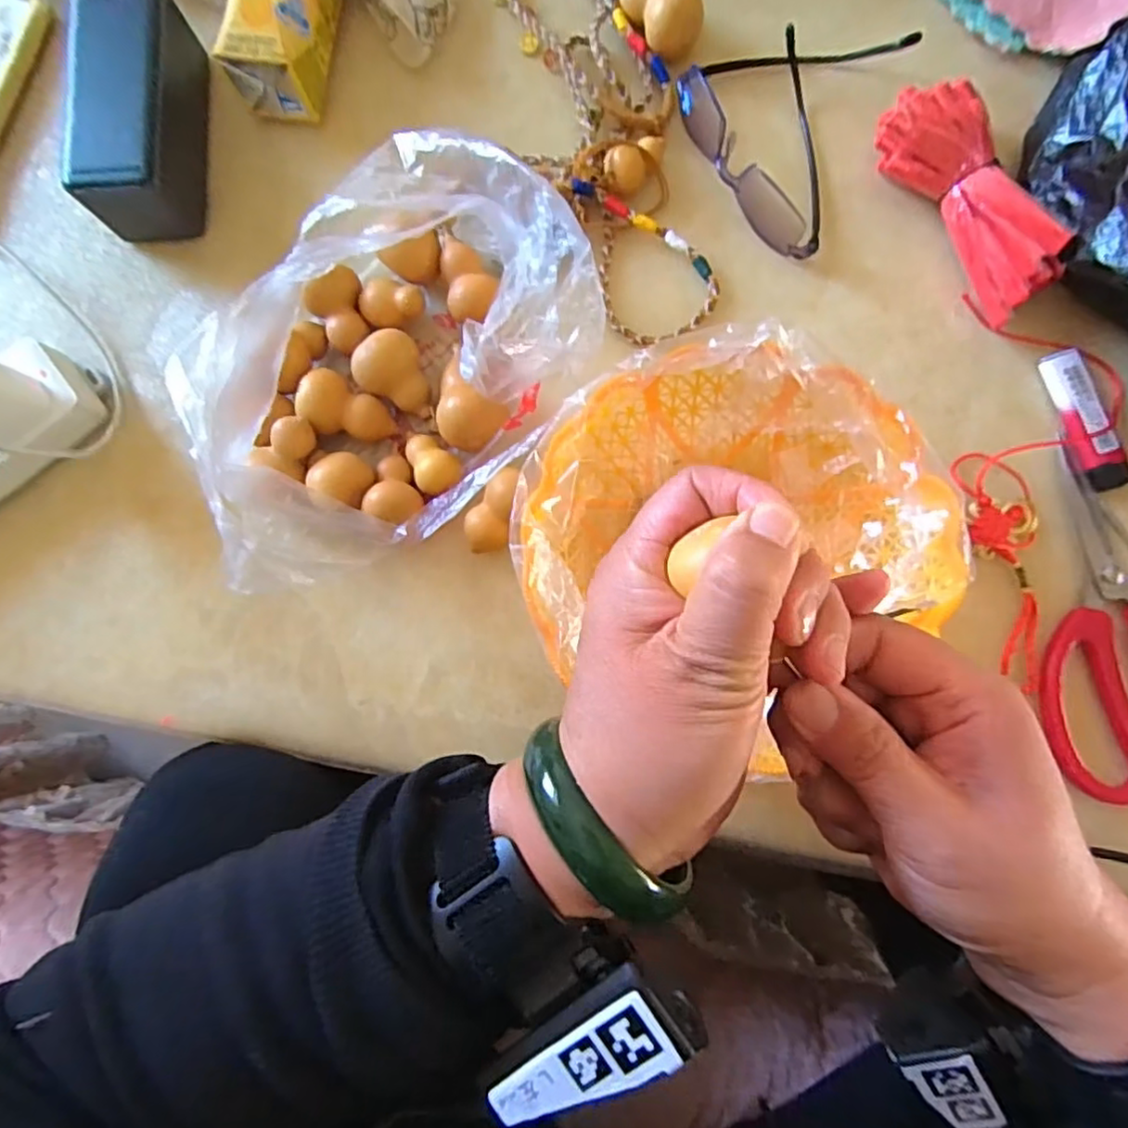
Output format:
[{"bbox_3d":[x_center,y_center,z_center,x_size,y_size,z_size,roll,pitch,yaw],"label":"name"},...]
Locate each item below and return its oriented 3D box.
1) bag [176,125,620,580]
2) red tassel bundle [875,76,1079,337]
[{"bbox_3d":[-0.095,-0.101,0.322,0.210,0.115,0.143,-43,84,-3],"label":"bag"},{"bbox_3d":[0.229,-0.204,0.362,0.050,0.040,0.133,-30,83,-1],"label":"red tassel bundle"}]

